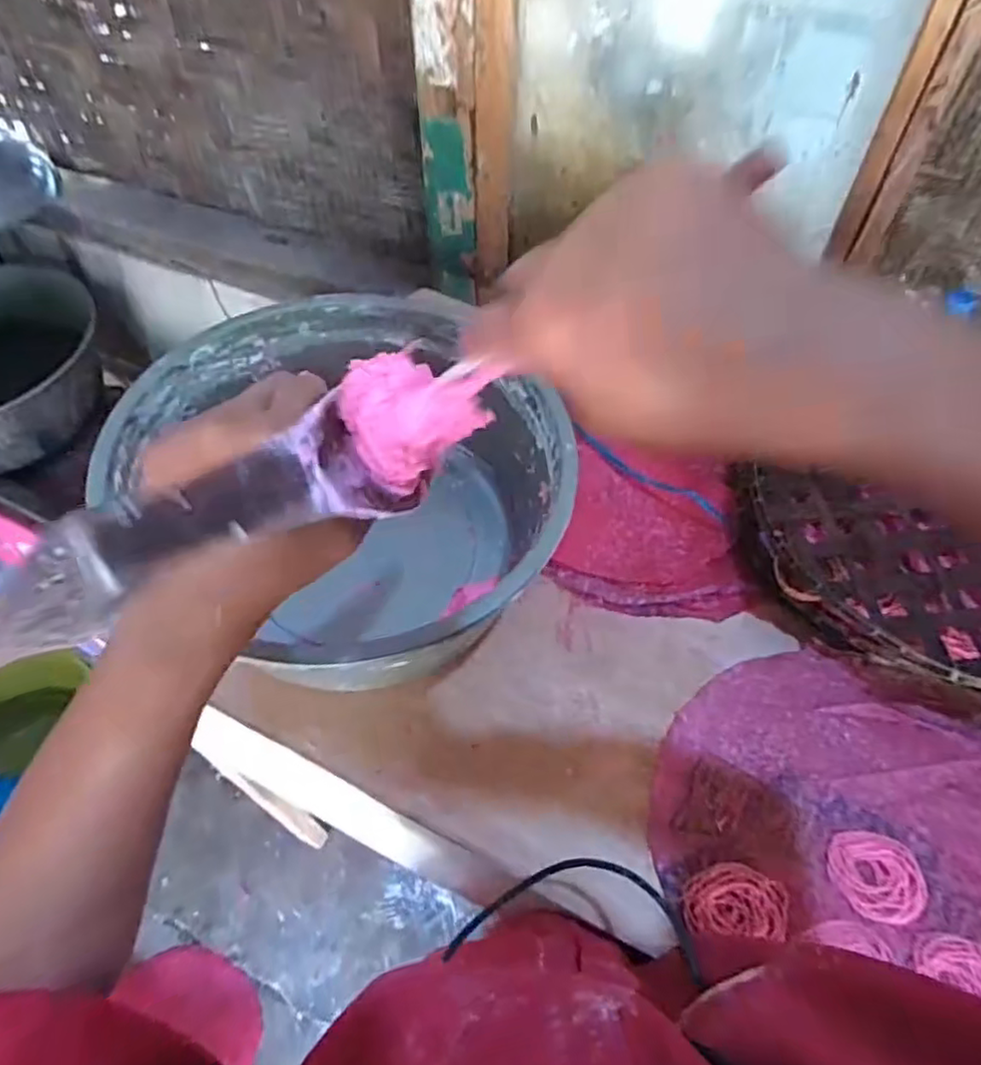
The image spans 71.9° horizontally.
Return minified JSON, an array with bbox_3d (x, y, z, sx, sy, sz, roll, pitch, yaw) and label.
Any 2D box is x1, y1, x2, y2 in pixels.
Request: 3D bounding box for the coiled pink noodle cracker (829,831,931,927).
[{"bbox_3d":[0.321,0.283,0.560,0.066,0.007,0.073,-23,58,-15],"label":"coiled pink noodle cracker"}]

